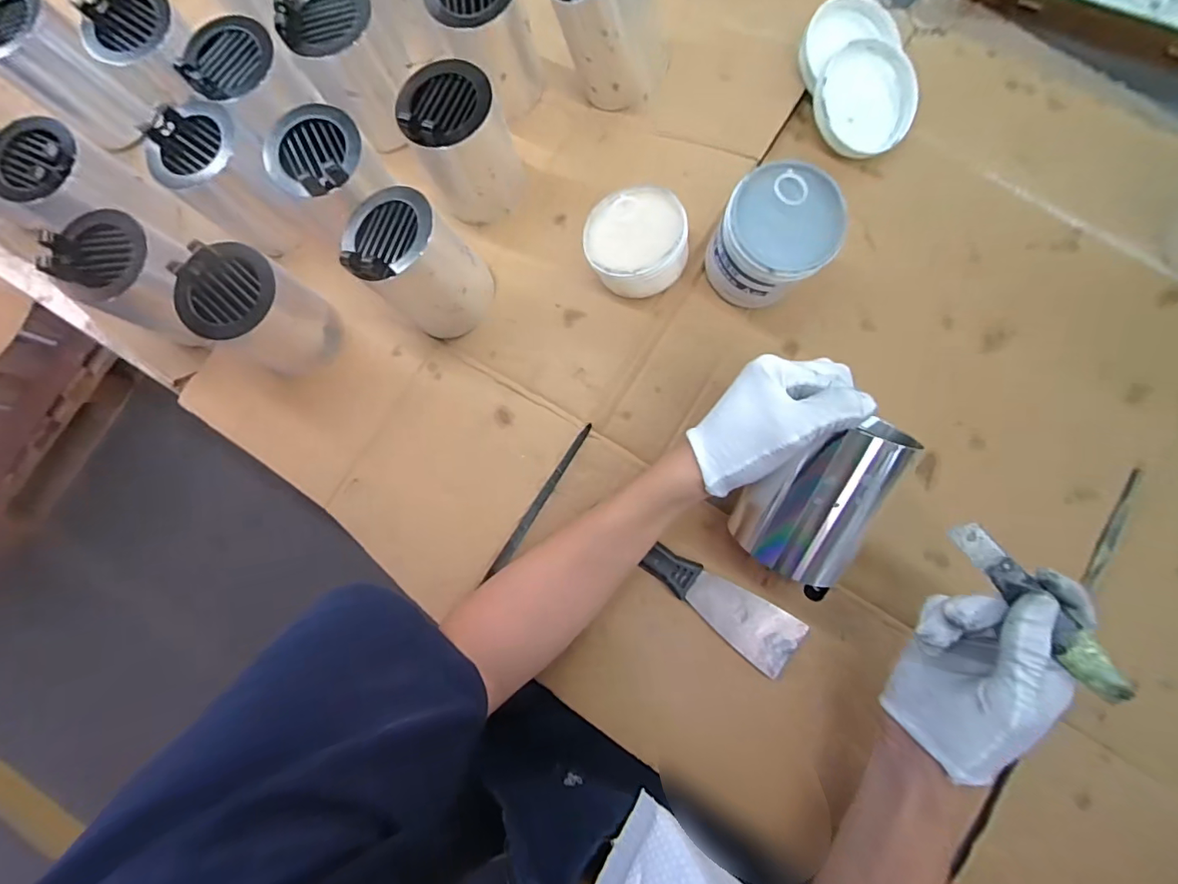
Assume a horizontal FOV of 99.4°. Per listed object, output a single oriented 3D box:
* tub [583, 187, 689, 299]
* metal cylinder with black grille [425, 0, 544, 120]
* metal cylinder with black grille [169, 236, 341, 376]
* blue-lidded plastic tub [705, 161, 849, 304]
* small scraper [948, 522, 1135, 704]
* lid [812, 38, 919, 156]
[{"bbox_3d":[0.040,-0.169,0.425,0.087,0.043,0.087,-46,67,2],"label":"tub"},{"bbox_3d":[-0.103,-0.394,0.492,0.085,0.116,0.087,41,86,8],"label":"metal cylinder with black grille"},{"bbox_3d":[-0.305,-0.118,0.468,0.087,0.107,0.088,28,84,7],"label":"metal cylinder with black grille"},{"bbox_3d":[0.143,-0.154,0.396,0.081,0.090,0.082,0,82,3],"label":"blue-lidded plastic tub"},{"bbox_3d":[0.272,0.103,0.296,0.020,0.014,0.142,-44,89,-3],"label":"small scraper"},{"bbox_3d":[0.240,-0.295,0.431,0.096,0.012,0.088,-1,93,-12],"label":"lid"}]

